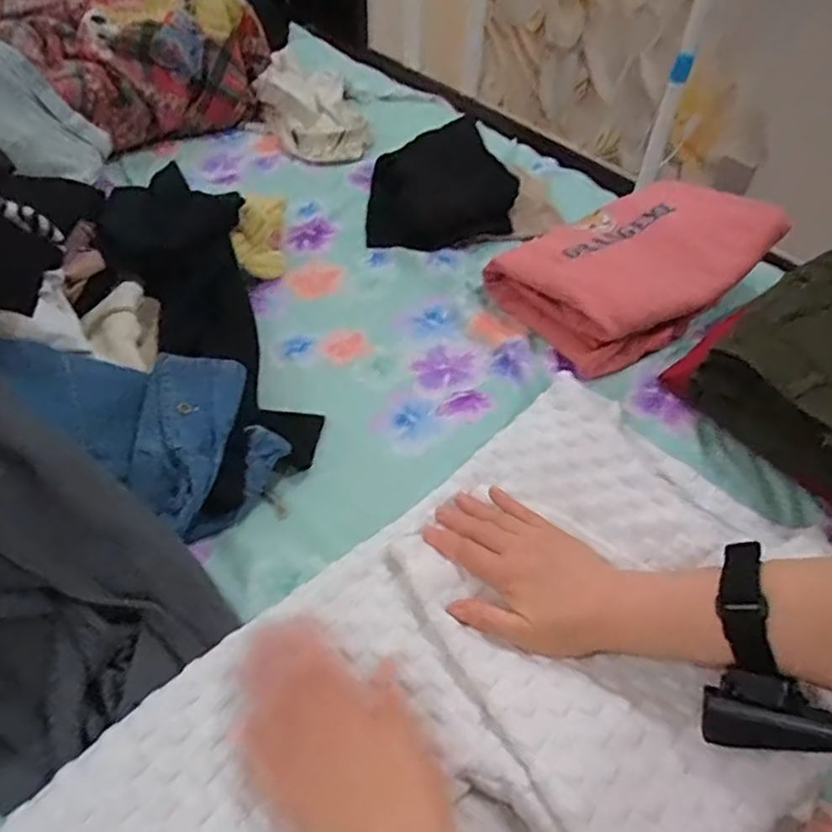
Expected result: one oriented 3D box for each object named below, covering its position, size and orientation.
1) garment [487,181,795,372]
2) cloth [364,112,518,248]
[{"bbox_3d":[0.259,-0.185,0.728,0.309,0.056,0.200,-31,57,-10],"label":"garment"},{"bbox_3d":[0.029,-0.324,0.861,0.187,0.114,0.180,-2,47,-6],"label":"cloth"}]

